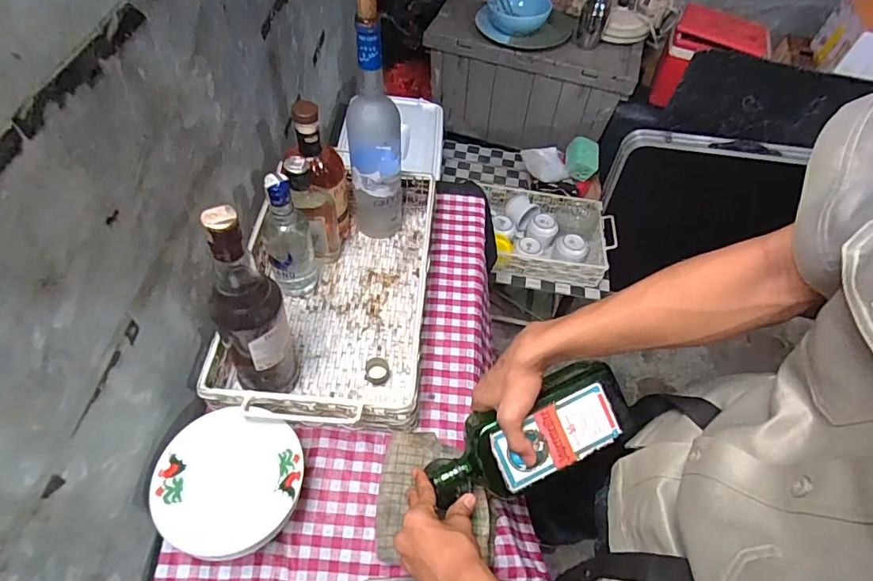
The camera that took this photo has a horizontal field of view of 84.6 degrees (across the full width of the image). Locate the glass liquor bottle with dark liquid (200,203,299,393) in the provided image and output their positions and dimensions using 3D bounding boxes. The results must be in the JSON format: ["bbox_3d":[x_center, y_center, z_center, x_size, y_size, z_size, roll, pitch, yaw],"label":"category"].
[{"bbox_3d":[-0.209,0.023,0.528,0.077,0.293,0.087,-21,58,-19],"label":"glass liquor bottle with dark liquid"}]

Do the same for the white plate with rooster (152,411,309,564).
[{"bbox_3d":[-0.218,0.199,0.504,0.147,0.014,0.137,3,53,-3],"label":"white plate with rooster"}]

